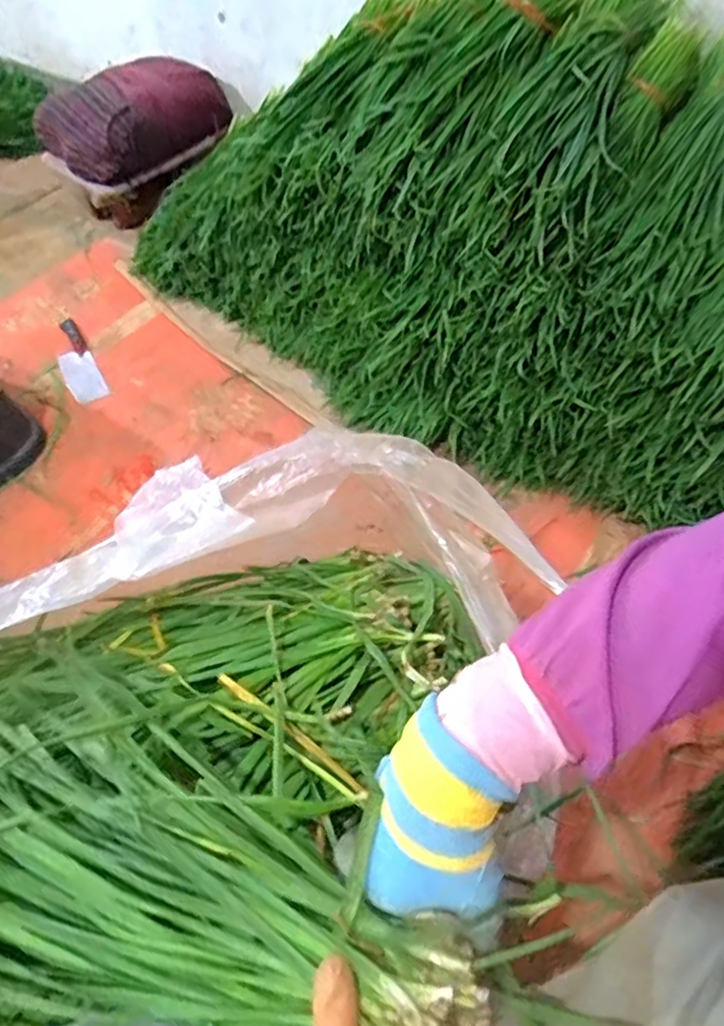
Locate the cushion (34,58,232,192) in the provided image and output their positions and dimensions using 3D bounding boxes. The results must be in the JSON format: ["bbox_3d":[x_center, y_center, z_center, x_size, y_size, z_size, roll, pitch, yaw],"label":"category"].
[{"bbox_3d":[-0.551,-0.962,1.546,0.418,0.173,0.255,-37,59,-23],"label":"cushion"}]

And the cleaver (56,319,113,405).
[{"bbox_3d":[-0.605,-0.323,1.345,0.072,0.012,0.265,-26,58,-17],"label":"cleaver"}]

